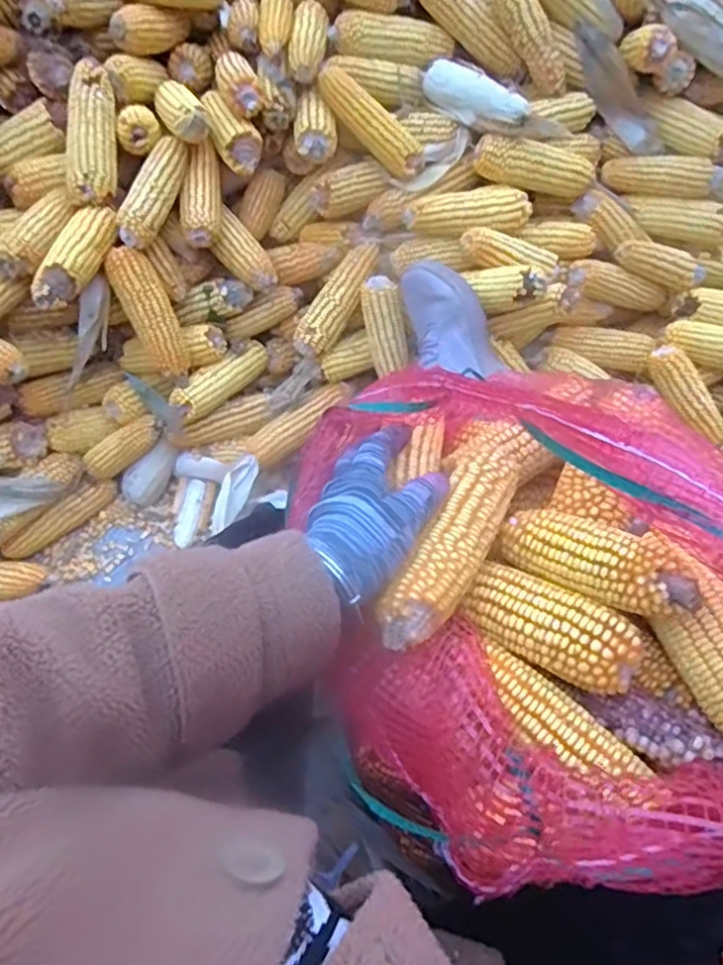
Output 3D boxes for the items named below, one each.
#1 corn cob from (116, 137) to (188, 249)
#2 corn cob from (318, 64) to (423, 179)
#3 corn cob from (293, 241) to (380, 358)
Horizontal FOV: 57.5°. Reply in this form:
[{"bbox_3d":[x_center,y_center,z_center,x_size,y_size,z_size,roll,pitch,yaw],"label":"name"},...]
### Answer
[{"bbox_3d":[-0.244,-0.341,0.778,0.040,0.039,0.140,19,80,14],"label":"corn cob"},{"bbox_3d":[0.012,-0.449,0.821,0.157,0.042,0.041,40,62,-14],"label":"corn cob"},{"bbox_3d":[-0.027,-0.241,0.874,0.049,0.040,0.167,35,96,22],"label":"corn cob"}]

